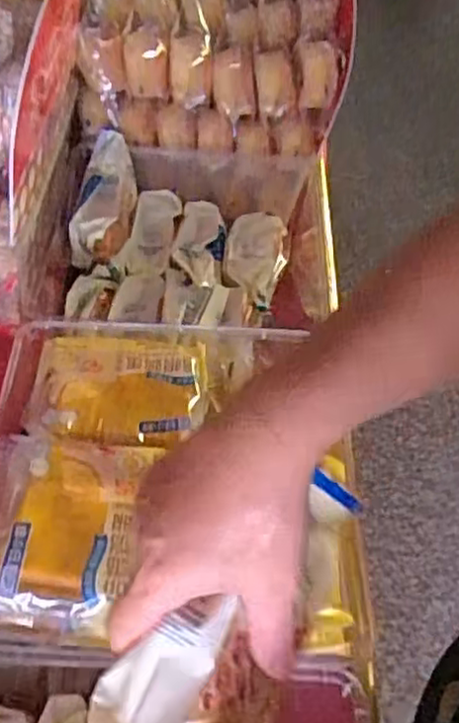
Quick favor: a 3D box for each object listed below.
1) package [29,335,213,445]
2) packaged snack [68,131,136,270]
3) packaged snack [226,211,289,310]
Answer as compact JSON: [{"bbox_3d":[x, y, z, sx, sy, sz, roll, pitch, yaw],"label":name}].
[{"bbox_3d":[-0.094,0.023,0.619,0.146,0.029,0.127,0,50,-6],"label":"package"},{"bbox_3d":[-0.147,-0.191,0.832,0.059,0.079,0.188,6,49,-1],"label":"packaged snack"},{"bbox_3d":[0.030,-0.131,0.889,0.078,0.048,0.165,15,50,7],"label":"packaged snack"}]

